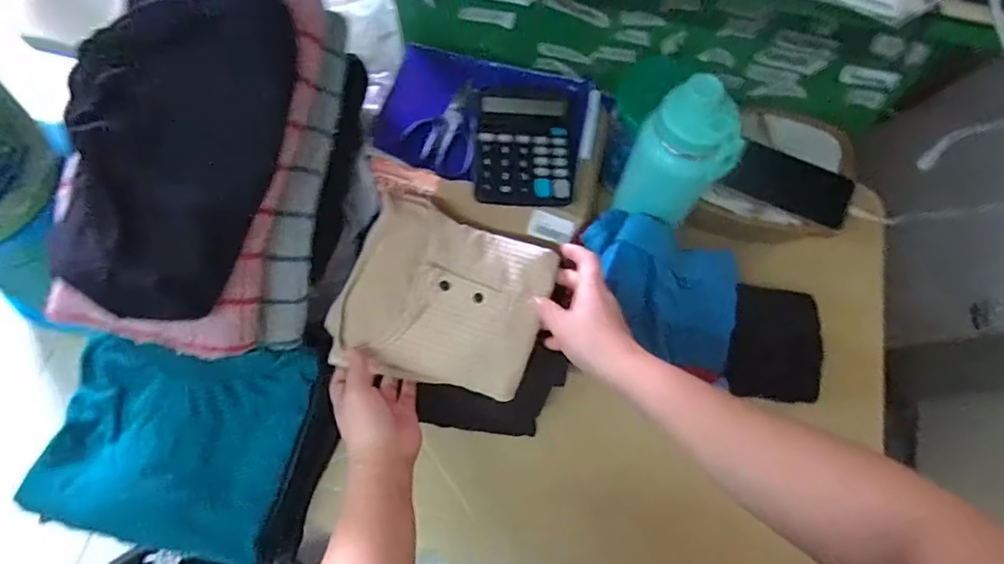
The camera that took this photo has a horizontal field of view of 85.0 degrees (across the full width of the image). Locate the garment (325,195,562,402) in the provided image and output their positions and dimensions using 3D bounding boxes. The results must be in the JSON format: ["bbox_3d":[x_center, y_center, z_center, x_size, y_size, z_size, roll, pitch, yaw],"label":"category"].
[{"bbox_3d":[-0.060,0.020,0.584,0.201,0.041,0.178,21,86,0],"label":"garment"}]

